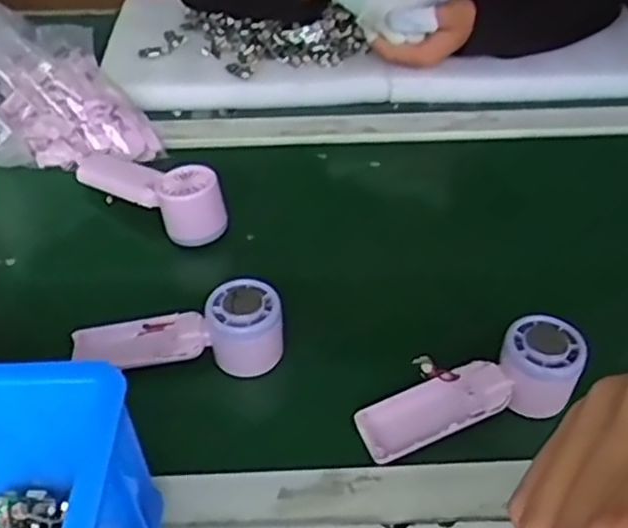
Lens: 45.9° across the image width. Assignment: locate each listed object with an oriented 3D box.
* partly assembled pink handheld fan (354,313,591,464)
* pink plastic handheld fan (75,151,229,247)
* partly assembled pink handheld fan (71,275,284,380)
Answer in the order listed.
[{"bbox_3d":[0.115,0.093,0.539,0.169,0.045,0.057,-23,46,-1],"label":"partly assembled pink handheld fan"},{"bbox_3d":[-0.163,-0.082,0.712,0.183,0.051,0.049,29,51,27],"label":"pink plastic handheld fan"},{"bbox_3d":[-0.105,0.058,0.585,0.162,0.058,0.052,-9,43,10],"label":"partly assembled pink handheld fan"}]

